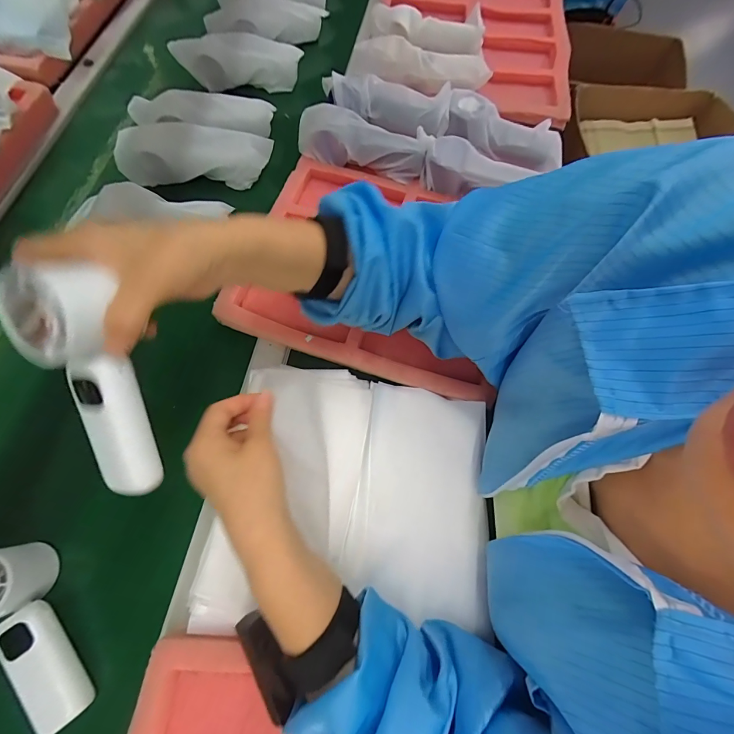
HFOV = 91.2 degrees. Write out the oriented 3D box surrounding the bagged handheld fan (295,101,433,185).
[{"bbox_3d":[-0.004,-0.305,0.485,0.182,0.049,0.058,17,69,5],"label":"bagged handheld fan"}]

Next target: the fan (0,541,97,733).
[{"bbox_3d":[-0.288,0.228,0.304,0.048,0.055,0.152,-36,74,-15],"label":"fan"}]

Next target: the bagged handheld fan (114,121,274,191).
[{"bbox_3d":[-0.237,-0.292,0.500,0.207,0.060,0.065,0,68,-2],"label":"bagged handheld fan"}]

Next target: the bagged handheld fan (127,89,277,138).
[{"bbox_3d":[-0.238,-0.367,0.527,0.196,0.057,0.048,3,68,0],"label":"bagged handheld fan"}]

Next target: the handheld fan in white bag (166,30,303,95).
[{"bbox_3d":[-0.200,-0.479,0.568,0.183,0.071,0.031,-7,69,-4],"label":"handheld fan in white bag"}]

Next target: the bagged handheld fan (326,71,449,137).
[{"bbox_3d":[0.025,-0.360,0.487,0.173,0.032,0.048,11,68,3],"label":"bagged handheld fan"}]

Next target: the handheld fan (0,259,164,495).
[{"bbox_3d":[-0.170,0.011,0.233,0.046,0.152,0.041,-8,27,-5],"label":"handheld fan"}]

